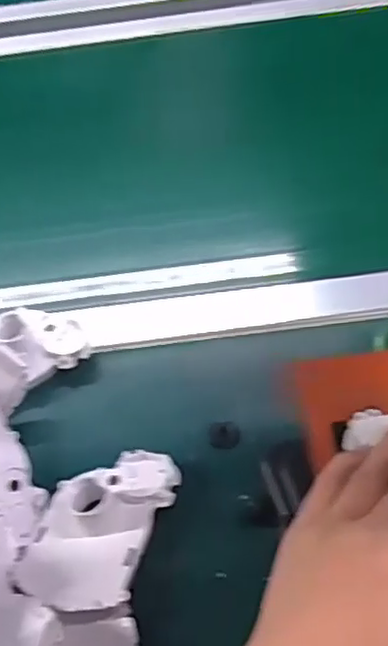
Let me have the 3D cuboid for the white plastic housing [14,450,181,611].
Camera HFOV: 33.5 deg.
[{"bbox_3d":[-0.057,0.120,0.385,0.069,0.032,0.103,16,56,18],"label":"white plastic housing"}]

